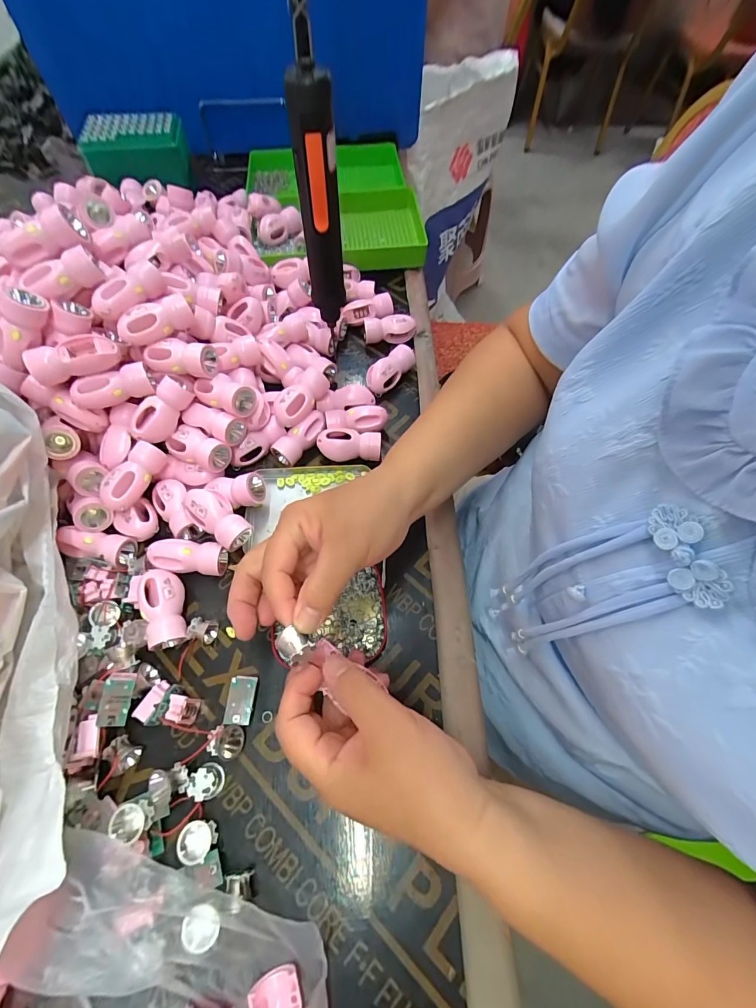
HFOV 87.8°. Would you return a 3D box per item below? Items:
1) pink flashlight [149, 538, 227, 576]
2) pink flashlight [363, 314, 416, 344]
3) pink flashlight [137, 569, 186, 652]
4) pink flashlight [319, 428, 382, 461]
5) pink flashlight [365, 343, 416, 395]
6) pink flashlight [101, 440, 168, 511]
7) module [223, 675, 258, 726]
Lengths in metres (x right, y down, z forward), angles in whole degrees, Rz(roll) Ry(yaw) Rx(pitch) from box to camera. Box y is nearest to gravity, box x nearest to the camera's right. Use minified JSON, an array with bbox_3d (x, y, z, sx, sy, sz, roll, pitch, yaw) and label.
[{"bbox_3d":[-0.171,0.051,0.360,0.063,0.032,0.027,5,63,1],"label":"pink flashlight"},{"bbox_3d":[0.014,-0.225,0.503,0.065,0.028,0.027,-5,63,-4],"label":"pink flashlight"},{"bbox_3d":[-0.185,0.092,0.340,0.034,0.029,0.067,-14,64,-9],"label":"pink flashlight"},{"bbox_3d":[-0.030,-0.061,0.418,0.065,0.027,0.034,7,63,2],"label":"pink flashlight"},{"bbox_3d":[0.016,-0.161,0.470,0.073,0.029,0.030,-40,70,-19],"label":"pink flashlight"},{"bbox_3d":[-0.225,-0.023,0.365,0.027,0.029,0.067,18,64,8],"label":"pink flashlight"},{"bbox_3d":[-0.109,0.157,0.316,0.021,0.017,0.035,6,66,-8],"label":"module"}]

